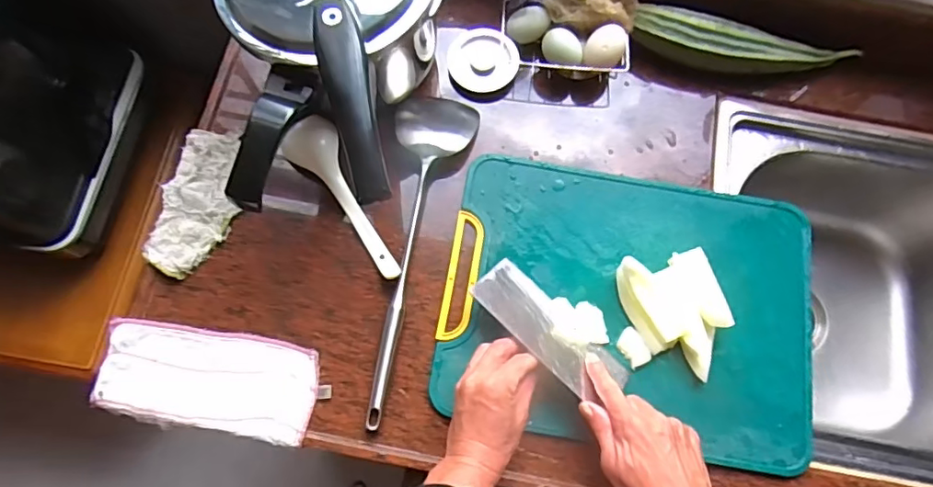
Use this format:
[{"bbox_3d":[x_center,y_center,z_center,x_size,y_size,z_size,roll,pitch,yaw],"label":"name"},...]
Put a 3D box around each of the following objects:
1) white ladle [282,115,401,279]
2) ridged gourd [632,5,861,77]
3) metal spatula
[{"bbox_3d":[-0.134,-0.047,0.612,0.058,0.037,0.200,-30,77,-10],"label":"white ladle"},{"bbox_3d":[0.329,-0.235,0.665,0.262,0.047,0.053,13,73,1],"label":"ridged gourd"},{"bbox_3d":[-0.043,-0.004,0.602,0.095,0.035,0.388,3,73,-1],"label":"metal spatula"}]

